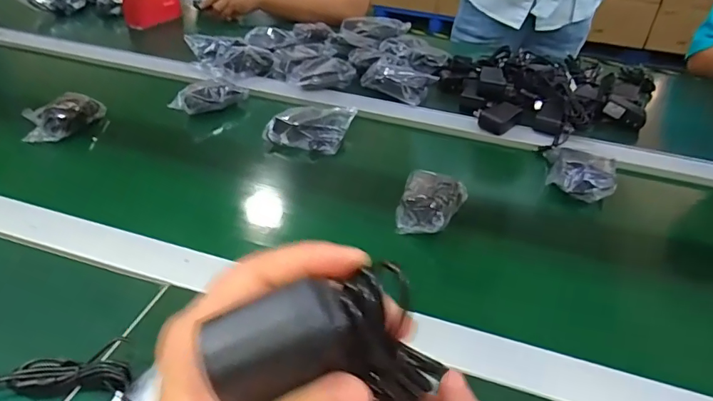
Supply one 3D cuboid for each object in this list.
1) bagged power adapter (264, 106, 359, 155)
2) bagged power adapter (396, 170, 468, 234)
[{"bbox_3d":[-0.071,-0.122,0.770,0.115,0.035,0.099,13,38,12],"label":"bagged power adapter"},{"bbox_3d":[0.094,0.003,0.608,0.074,0.035,0.097,15,39,15],"label":"bagged power adapter"}]

